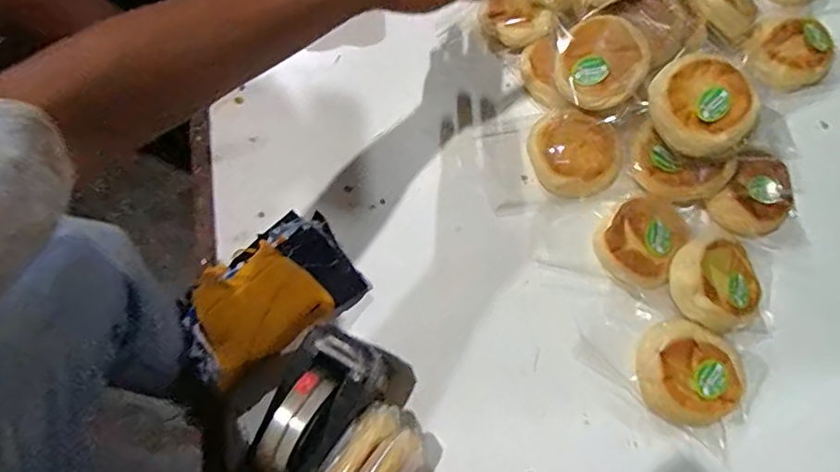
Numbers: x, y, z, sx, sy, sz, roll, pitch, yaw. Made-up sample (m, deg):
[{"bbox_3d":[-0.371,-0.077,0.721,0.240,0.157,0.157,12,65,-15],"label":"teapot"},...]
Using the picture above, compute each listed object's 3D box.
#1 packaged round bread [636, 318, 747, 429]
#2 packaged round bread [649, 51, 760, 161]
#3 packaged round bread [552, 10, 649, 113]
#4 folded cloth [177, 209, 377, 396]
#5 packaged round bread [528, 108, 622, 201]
[{"bbox_3d":[0.270,0.138,0.553,0.098,0.029,0.095,1,73,-2],"label":"packaged round bread"},{"bbox_3d":[0.286,-0.133,0.560,0.098,0.036,0.092,1,73,-2],"label":"packaged round bread"},{"bbox_3d":[0.197,-0.188,0.604,0.091,0.027,0.096,1,94,23],"label":"packaged round bread"},{"bbox_3d":[-0.163,0.064,0.589,0.185,0.034,0.125,-40,78,-13],"label":"folded cloth"},{"bbox_3d":[0.173,-0.092,0.625,0.085,0.034,0.102,-41,79,-13],"label":"packaged round bread"}]

